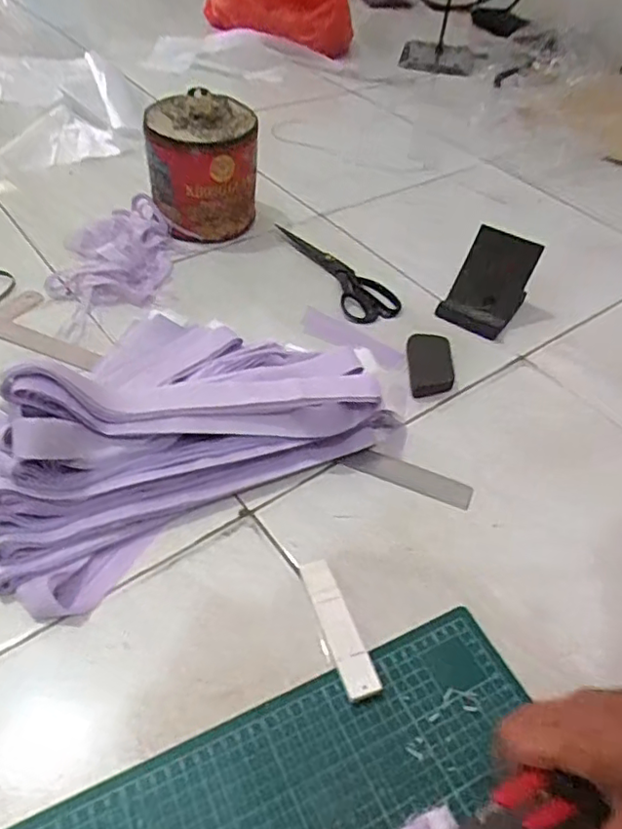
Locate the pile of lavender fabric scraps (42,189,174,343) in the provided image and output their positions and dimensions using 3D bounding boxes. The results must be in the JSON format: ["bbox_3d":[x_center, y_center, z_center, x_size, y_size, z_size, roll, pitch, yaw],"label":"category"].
[{"bbox_3d":[-0.260,-0.202,0.790,0.157,0.035,0.254,-6,48,-12],"label":"pile of lavender fabric scraps"}]

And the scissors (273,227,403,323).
[{"bbox_3d":[0.037,-0.203,0.833,0.079,0.015,0.228,-20,52,-23],"label":"scissors"}]

